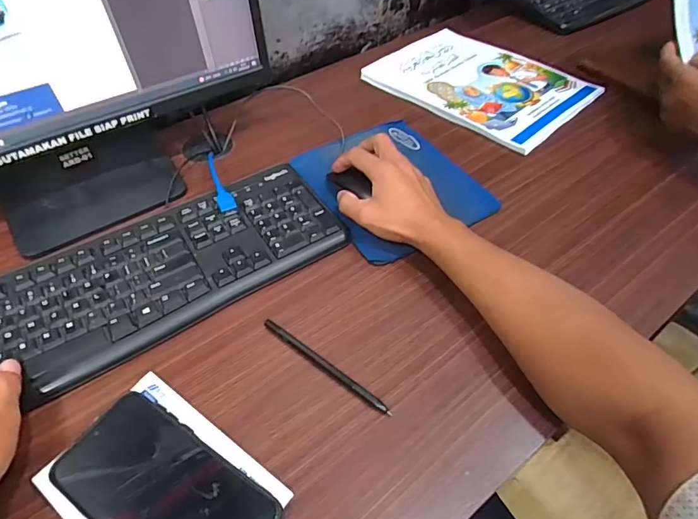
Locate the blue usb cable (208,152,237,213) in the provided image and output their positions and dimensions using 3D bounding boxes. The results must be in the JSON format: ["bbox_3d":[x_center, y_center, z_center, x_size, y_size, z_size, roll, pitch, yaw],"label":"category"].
[{"bbox_3d":[-0.149,-0.089,0.509,0.018,0.012,0.101,-19,53,-14],"label":"blue usb cable"}]

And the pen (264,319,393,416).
[{"bbox_3d":[-0.022,0.090,0.385,0.139,0.004,0.007,32,58,24],"label":"pen"}]

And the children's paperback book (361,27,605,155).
[{"bbox_3d":[0.197,-0.273,0.674,0.296,0.009,0.231,37,60,27],"label":"children's paperback book"}]

